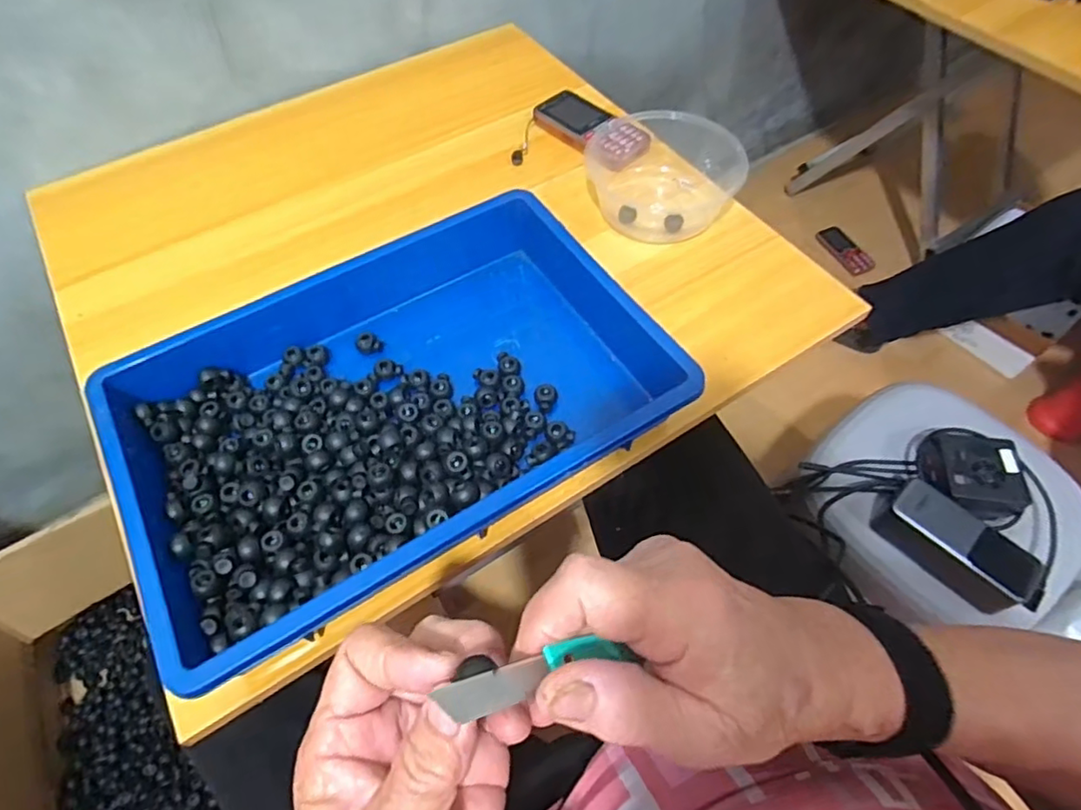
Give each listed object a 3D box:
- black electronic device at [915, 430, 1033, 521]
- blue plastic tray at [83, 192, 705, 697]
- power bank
[{"bbox_3d":[0.451,0.070,0.623,0.096,0.045,0.099,0,58,1],"label":"black electronic device"},{"bbox_3d":[-0.101,-0.010,0.440,0.376,0.064,0.259,-30,62,-17],"label":"blue plastic tray"},{"bbox_3d":[0.402,0.136,0.571,0.135,0.053,0.057,39,66,22],"label":"power bank"}]

